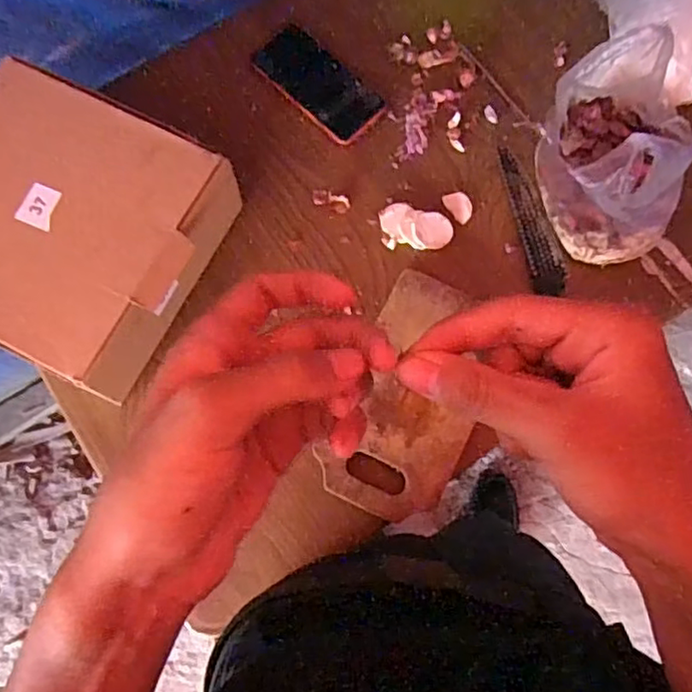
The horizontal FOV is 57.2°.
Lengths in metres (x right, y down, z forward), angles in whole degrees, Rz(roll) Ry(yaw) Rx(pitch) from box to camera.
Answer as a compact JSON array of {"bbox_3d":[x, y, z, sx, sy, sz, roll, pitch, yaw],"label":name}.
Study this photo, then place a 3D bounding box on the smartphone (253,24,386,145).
[{"bbox_3d":[-0.034,-0.312,0.756,0.075,0.010,0.167,-43,78,-10],"label":"smartphone"}]

